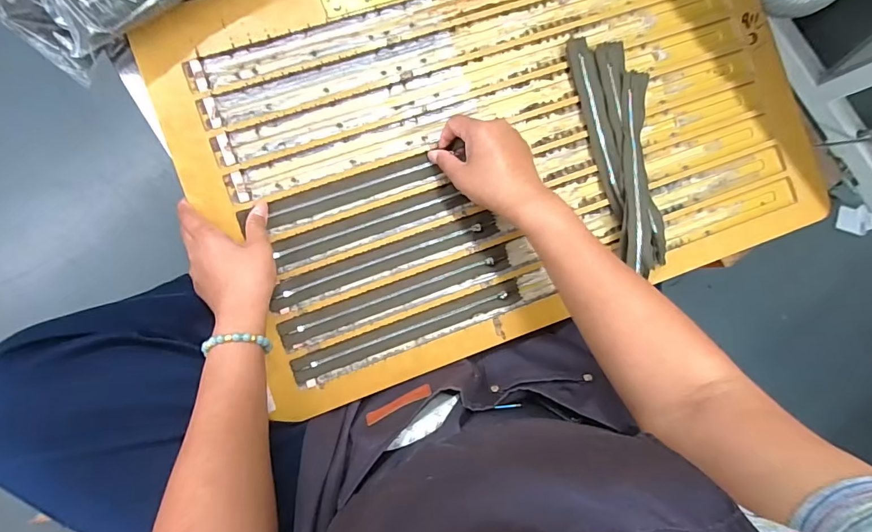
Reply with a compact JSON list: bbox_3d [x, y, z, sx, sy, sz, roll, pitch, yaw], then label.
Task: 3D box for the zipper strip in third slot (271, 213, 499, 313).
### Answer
[{"bbox_3d":[-0.051,-0.006,0.459,0.249,0.004,0.026,-20,90,-7],"label":"zipper strip in third slot"}]

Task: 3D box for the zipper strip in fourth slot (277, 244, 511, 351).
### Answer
[{"bbox_3d":[-0.040,0.032,0.460,0.254,0.006,0.027,-19,90,-7],"label":"zipper strip in fourth slot"}]

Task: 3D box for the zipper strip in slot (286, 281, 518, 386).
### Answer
[{"bbox_3d":[-0.027,0.071,0.461,0.252,0.007,0.024,-19,90,-7],"label":"zipper strip in slot"}]

